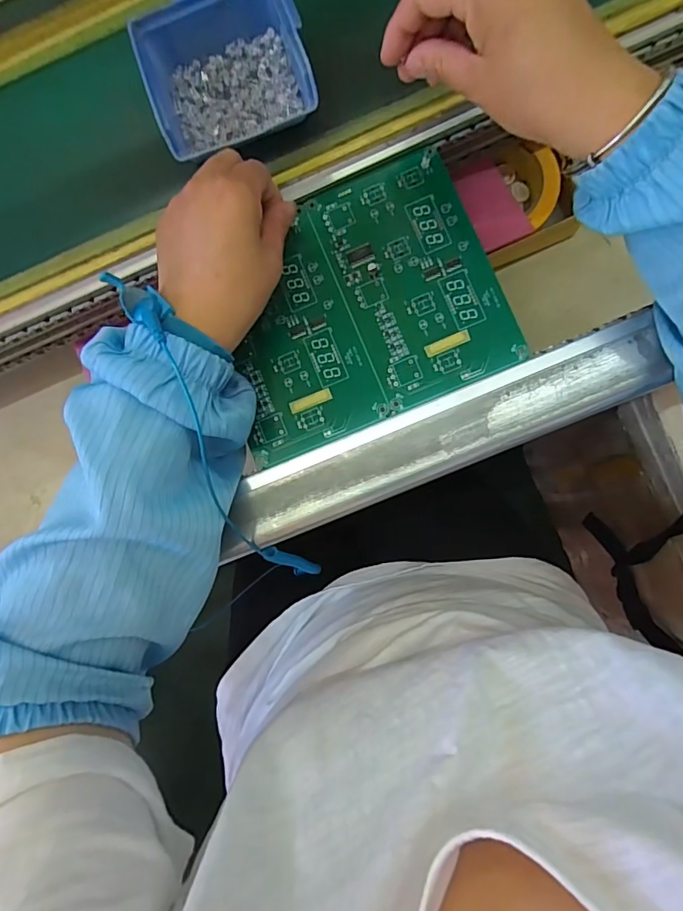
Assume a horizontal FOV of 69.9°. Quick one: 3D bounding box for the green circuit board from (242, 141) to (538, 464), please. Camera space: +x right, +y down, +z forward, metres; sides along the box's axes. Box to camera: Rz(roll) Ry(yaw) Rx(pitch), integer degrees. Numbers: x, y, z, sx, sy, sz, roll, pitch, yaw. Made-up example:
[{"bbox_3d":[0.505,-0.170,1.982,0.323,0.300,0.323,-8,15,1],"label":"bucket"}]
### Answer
[{"bbox_3d":[0.010,-0.109,0.352,0.195,0.005,0.171,-21,83,4],"label":"green circuit board"}]

